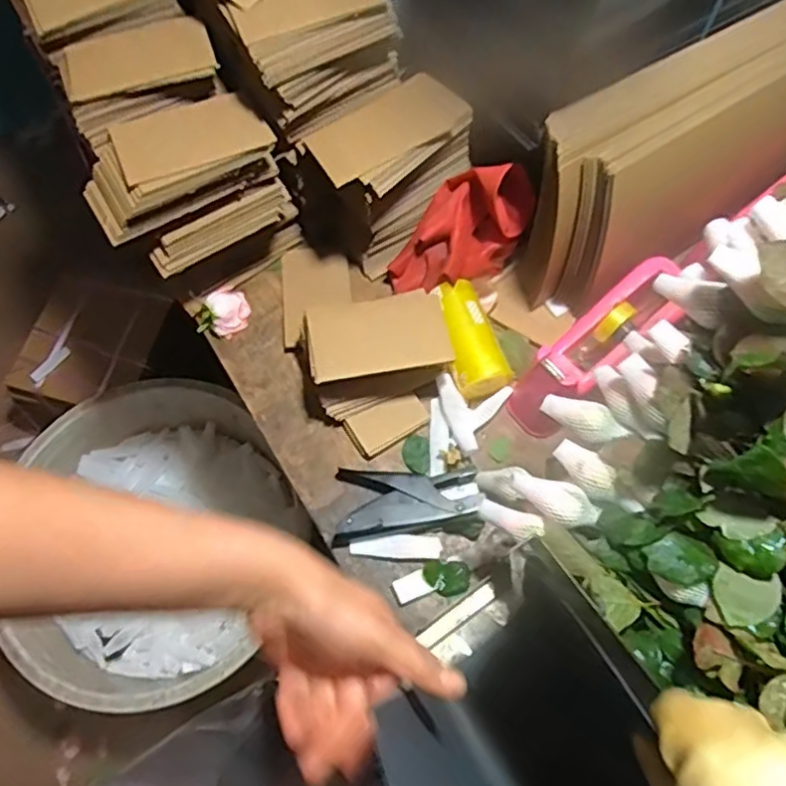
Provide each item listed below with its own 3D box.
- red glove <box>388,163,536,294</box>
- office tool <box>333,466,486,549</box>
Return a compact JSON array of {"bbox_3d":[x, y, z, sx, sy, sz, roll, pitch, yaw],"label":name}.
[{"bbox_3d":[0.072,-0.167,0.699,0.107,0.065,0.190,35,109,8],"label":"red glove"},{"bbox_3d":[0.015,0.110,0.638,0.142,0.023,0.072,-2,66,0],"label":"office tool"}]

